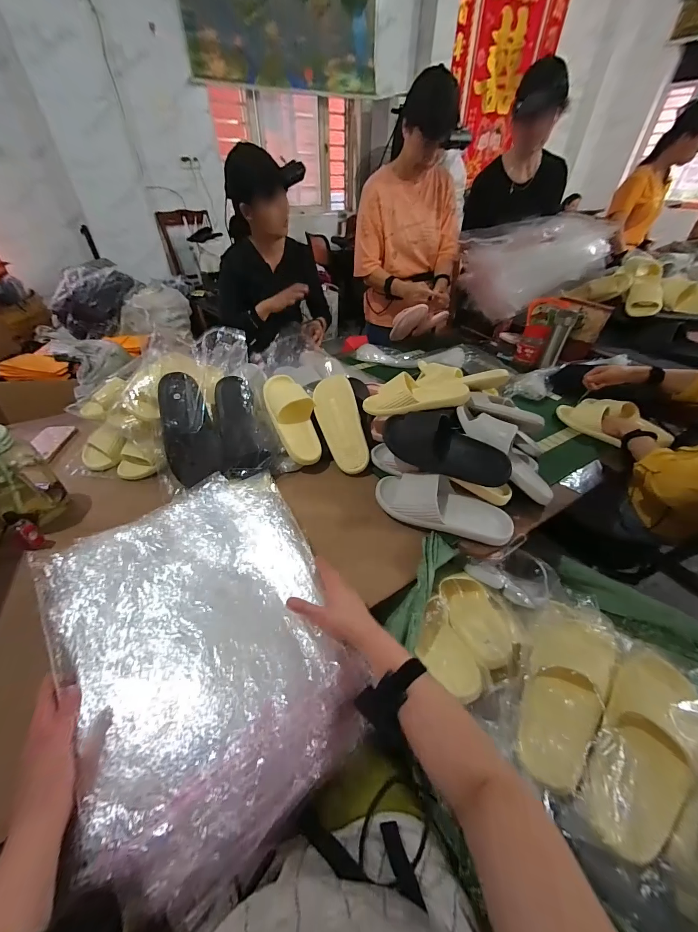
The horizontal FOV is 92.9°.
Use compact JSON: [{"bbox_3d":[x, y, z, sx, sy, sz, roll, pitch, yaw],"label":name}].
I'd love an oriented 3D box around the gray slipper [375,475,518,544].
[{"bbox_3d":[0.198,0.079,0.698,0.288,0.083,0.110,11,42,11],"label":"gray slipper"}]

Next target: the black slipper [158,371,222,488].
[{"bbox_3d":[-0.356,-0.088,0.738,0.109,0.251,0.059,-13,-1,-15],"label":"black slipper"}]

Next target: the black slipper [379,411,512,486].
[{"bbox_3d":[0.201,-0.045,0.695,0.265,0.101,0.084,14,43,14],"label":"black slipper"}]

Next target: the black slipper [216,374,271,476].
[{"bbox_3d":[-0.259,-0.104,0.778,0.095,0.063,0.267,-12,71,-13],"label":"black slipper"}]

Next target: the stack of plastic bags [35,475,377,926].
[{"bbox_3d":[-0.199,0.237,0.504,0.361,0.050,0.490,-21,52,-30],"label":"stack of plastic bags"}]

